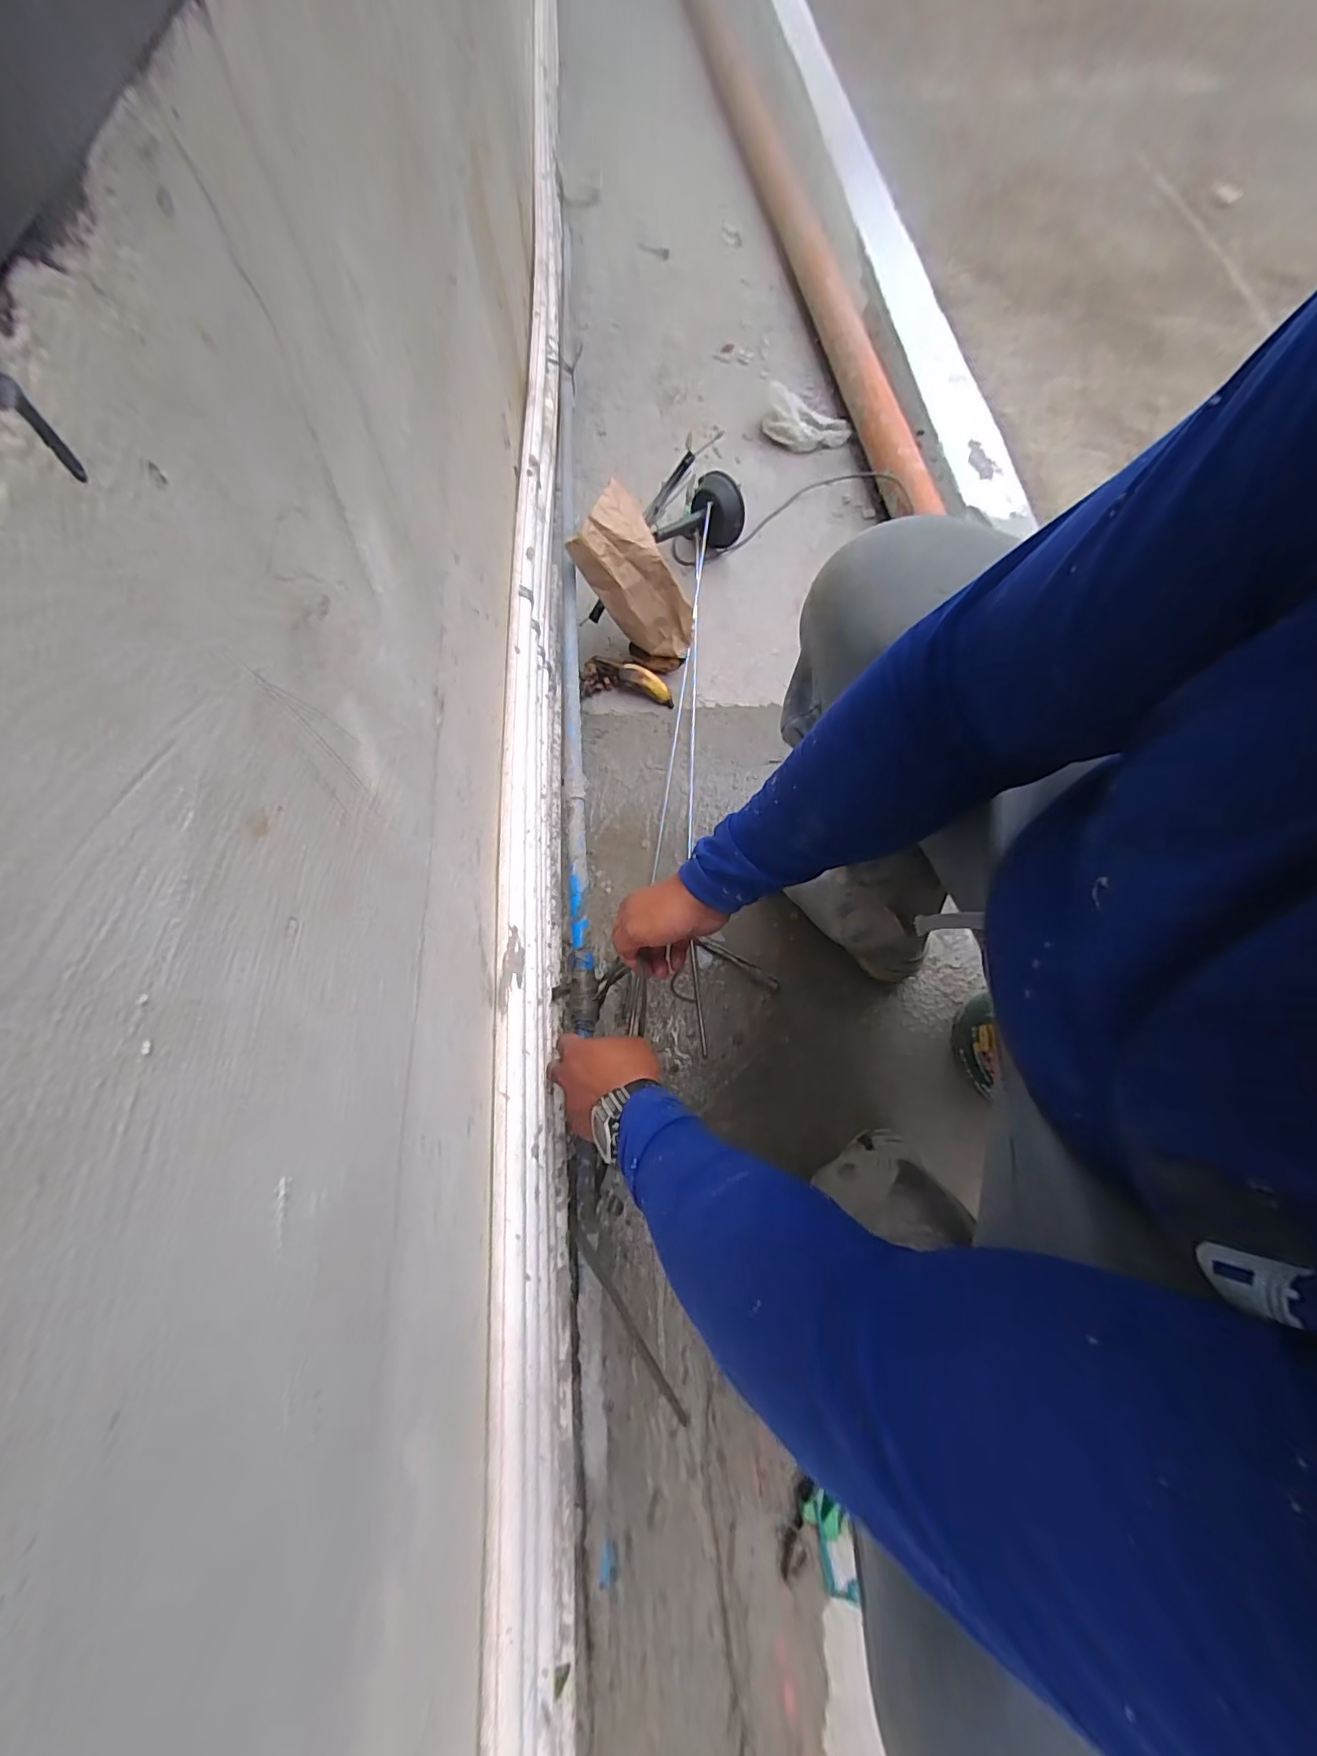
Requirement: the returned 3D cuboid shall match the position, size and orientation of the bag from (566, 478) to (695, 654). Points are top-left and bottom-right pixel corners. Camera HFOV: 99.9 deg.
[{"bbox_3d":[-0.031,-0.441,0.842,0.117,0.243,0.056,-33,45,9],"label":"bag"}]

